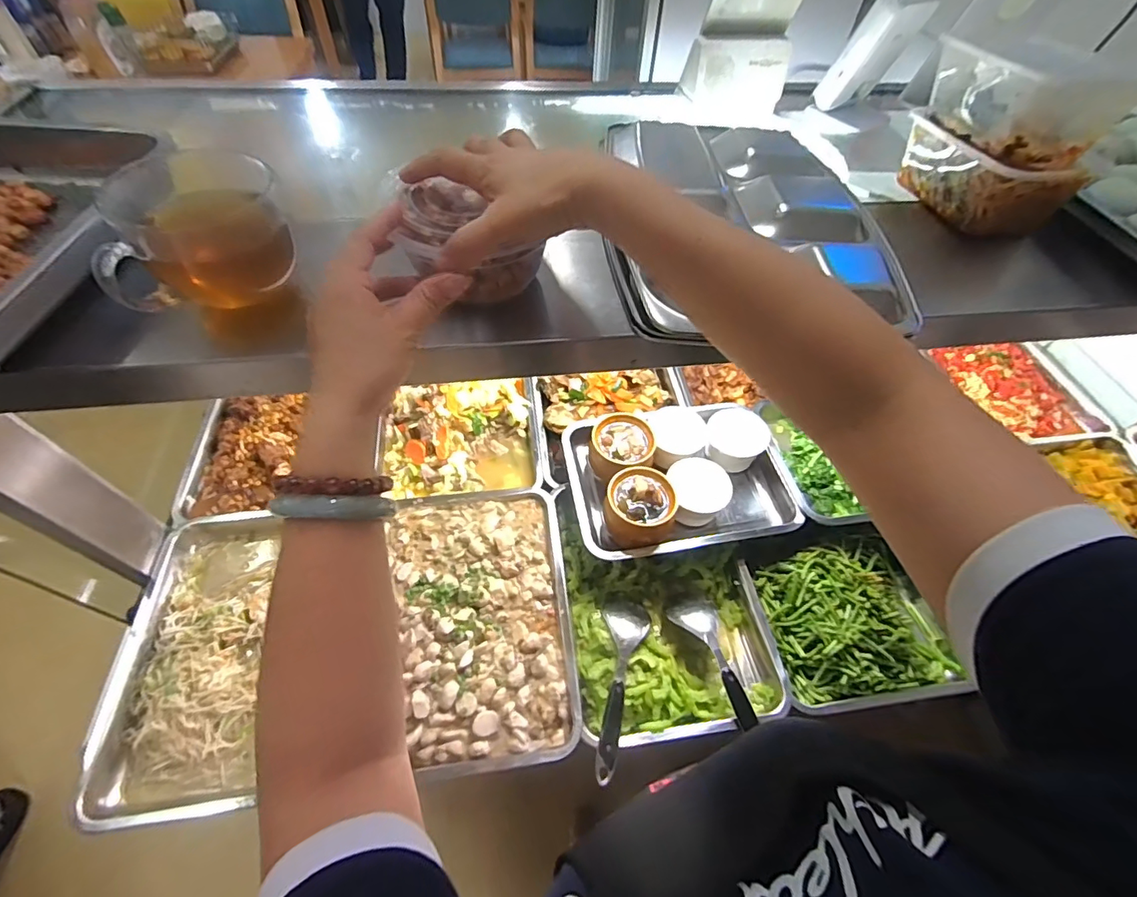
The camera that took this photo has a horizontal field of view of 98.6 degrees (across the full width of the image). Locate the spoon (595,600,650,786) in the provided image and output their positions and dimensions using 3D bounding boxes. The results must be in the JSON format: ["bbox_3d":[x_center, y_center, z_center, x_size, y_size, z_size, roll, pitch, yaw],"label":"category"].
[{"bbox_3d":[0.061,0.310,0.659,0.062,0.035,0.230,14,56,9],"label":"spoon"}]

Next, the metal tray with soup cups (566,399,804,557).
[{"bbox_3d":[0.176,0.043,0.793,0.340,0.093,0.237,-7,55,-6],"label":"metal tray with soup cups"}]

